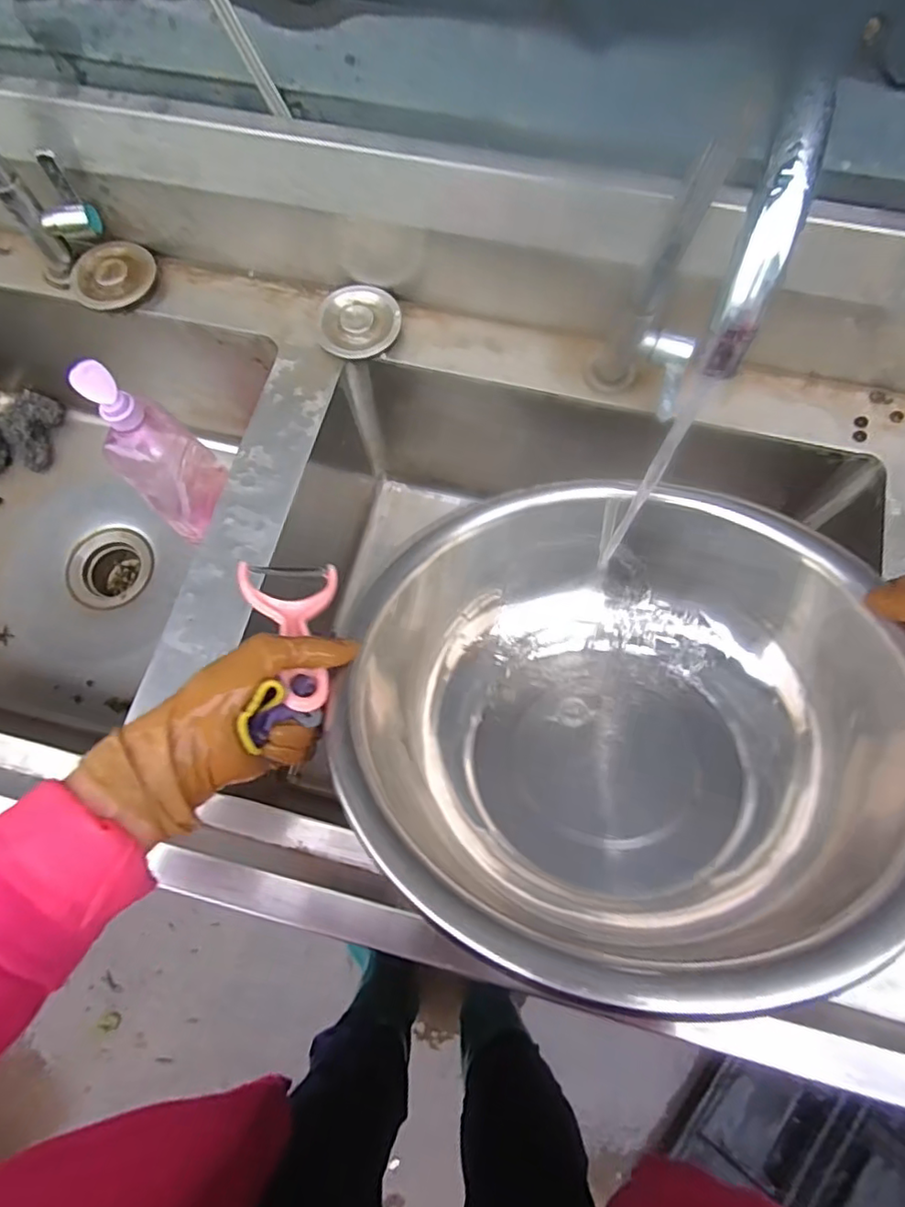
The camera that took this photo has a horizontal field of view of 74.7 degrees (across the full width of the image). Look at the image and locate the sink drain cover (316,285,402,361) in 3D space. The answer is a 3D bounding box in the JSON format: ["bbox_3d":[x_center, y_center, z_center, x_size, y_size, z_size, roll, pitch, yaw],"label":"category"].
[{"bbox_3d":[-0.090,-0.274,0.578,0.073,0.016,0.079,27,76,9],"label":"sink drain cover"}]

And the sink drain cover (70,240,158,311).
[{"bbox_3d":[-0.346,-0.334,0.602,0.078,0.015,0.079,38,78,11],"label":"sink drain cover"}]

